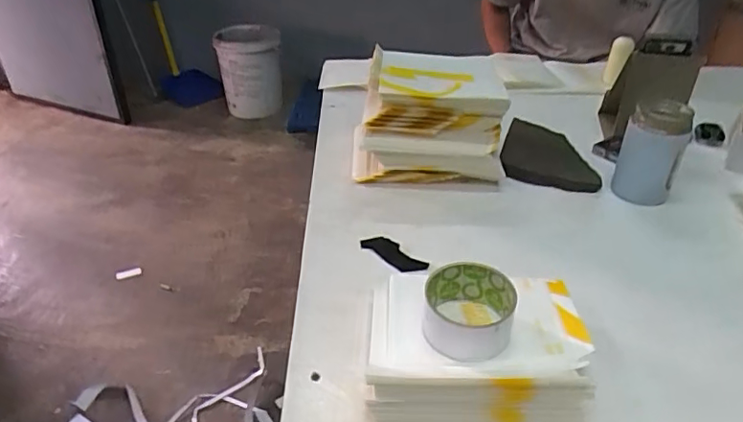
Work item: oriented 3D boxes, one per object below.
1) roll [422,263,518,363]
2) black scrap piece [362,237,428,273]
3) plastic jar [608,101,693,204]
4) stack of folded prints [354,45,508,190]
[{"bbox_3d":[0.089,0.090,0.488,0.079,0.045,0.073,0,33,0],"label":"roll"},{"bbox_3d":[0.027,0.052,0.645,0.084,0.009,0.030,28,42,35],"label":"black scrap piece"},{"bbox_3d":[0.385,-0.082,0.741,0.076,0.120,0.069,7,34,10],"label":"plastic jar"},{"bbox_3d":[0.094,-0.149,0.812,0.192,0.135,0.209,4,33,5],"label":"stack of folded prints"}]

